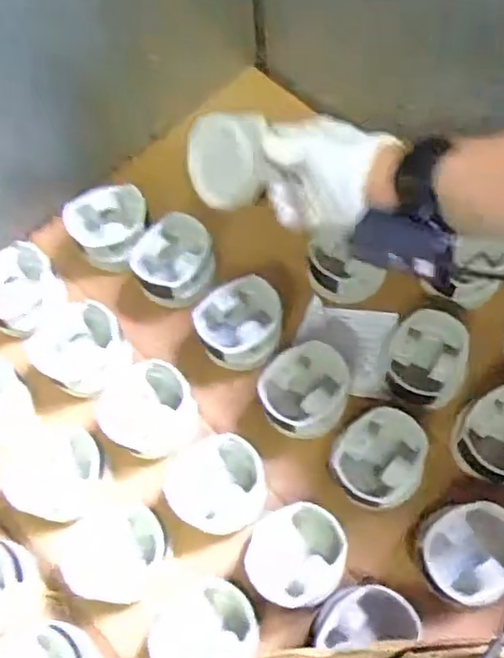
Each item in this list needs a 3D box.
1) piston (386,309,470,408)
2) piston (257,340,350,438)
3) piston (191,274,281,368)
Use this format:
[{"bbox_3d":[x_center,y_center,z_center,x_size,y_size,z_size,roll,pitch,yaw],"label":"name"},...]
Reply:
[{"bbox_3d":[0.153,0.028,0.583,0.070,0.042,0.080,11,68,8],"label":"piston"},{"bbox_3d":[0.046,0.055,0.577,0.077,0.043,0.073,-1,67,3],"label":"piston"},{"bbox_3d":[-0.012,-0.004,0.607,0.076,0.043,0.072,-1,67,3],"label":"piston"}]

